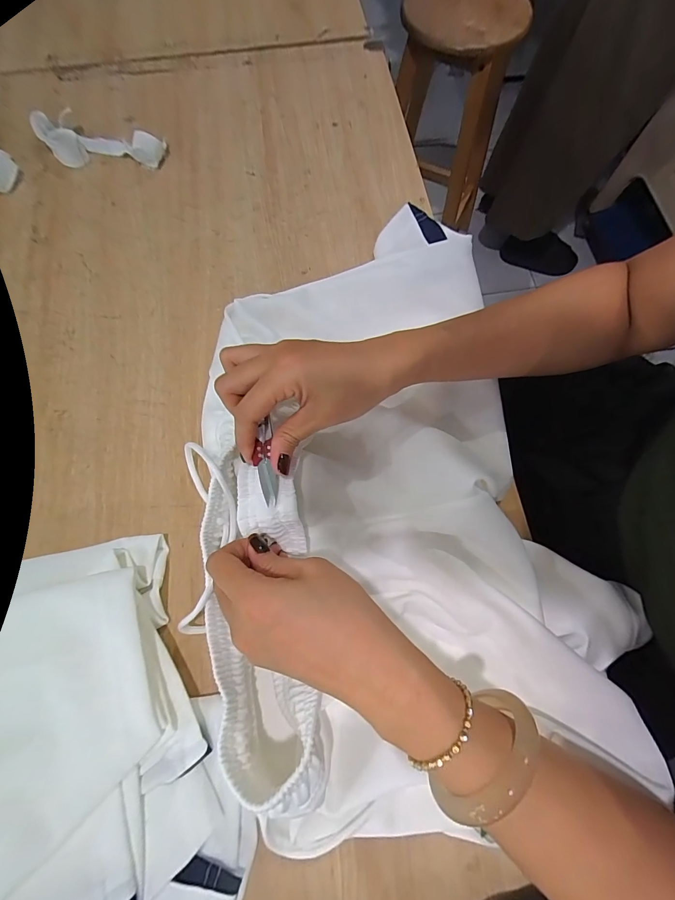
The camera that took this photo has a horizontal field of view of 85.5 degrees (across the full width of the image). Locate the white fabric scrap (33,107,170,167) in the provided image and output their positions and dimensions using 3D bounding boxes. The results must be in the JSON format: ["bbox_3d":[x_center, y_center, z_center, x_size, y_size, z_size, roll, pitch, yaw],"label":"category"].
[{"bbox_3d":[-0.289,-0.365,0.437,0.158,0.034,0.050,14,74,4],"label":"white fabric scrap"}]

